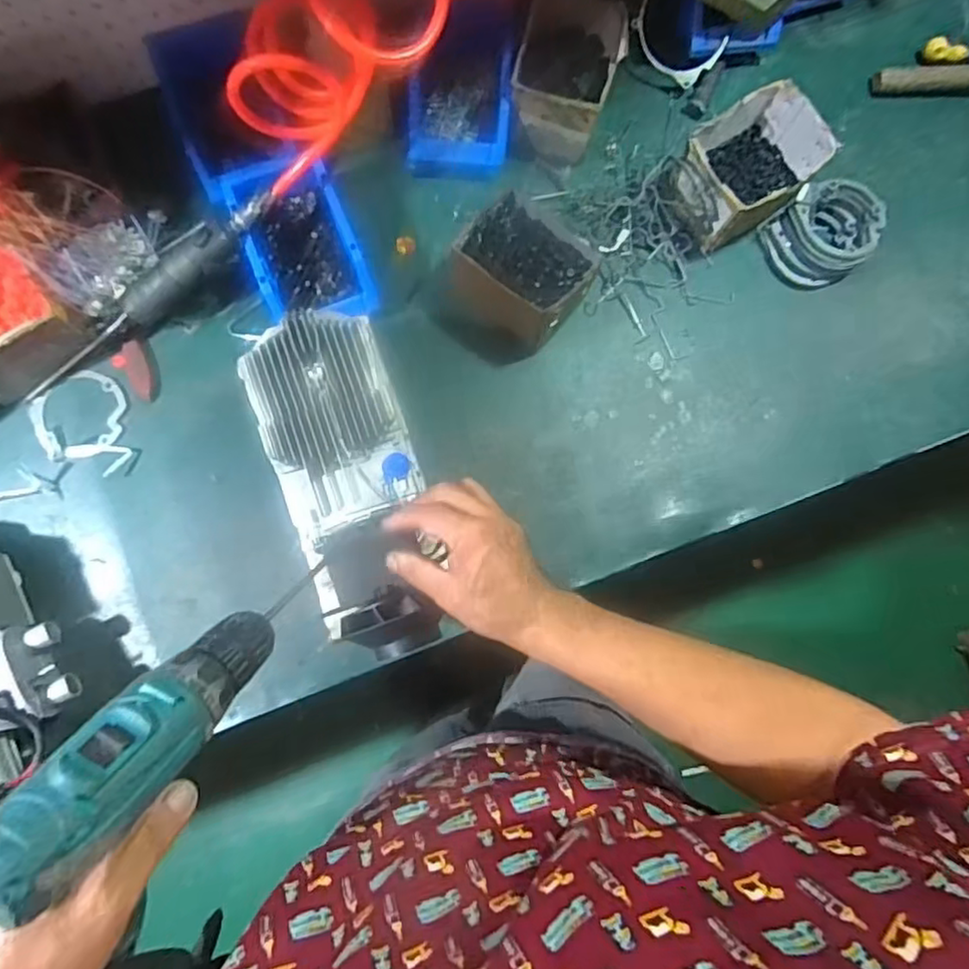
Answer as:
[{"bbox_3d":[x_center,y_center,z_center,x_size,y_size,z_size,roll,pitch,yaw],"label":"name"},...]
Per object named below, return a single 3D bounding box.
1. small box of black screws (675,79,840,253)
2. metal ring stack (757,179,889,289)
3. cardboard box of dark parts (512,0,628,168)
[{"bbox_3d":[0.308,-0.375,0.774,0.147,0.099,0.120,-36,85,-8],"label":"small box of black screws"},{"bbox_3d":[0.418,-0.307,0.788,0.129,0.064,0.109,-26,84,-7],"label":"metal ring stack"},{"bbox_3d":[0.097,-0.485,0.778,0.114,0.091,0.151,14,81,-1],"label":"cardboard box of dark parts"}]

